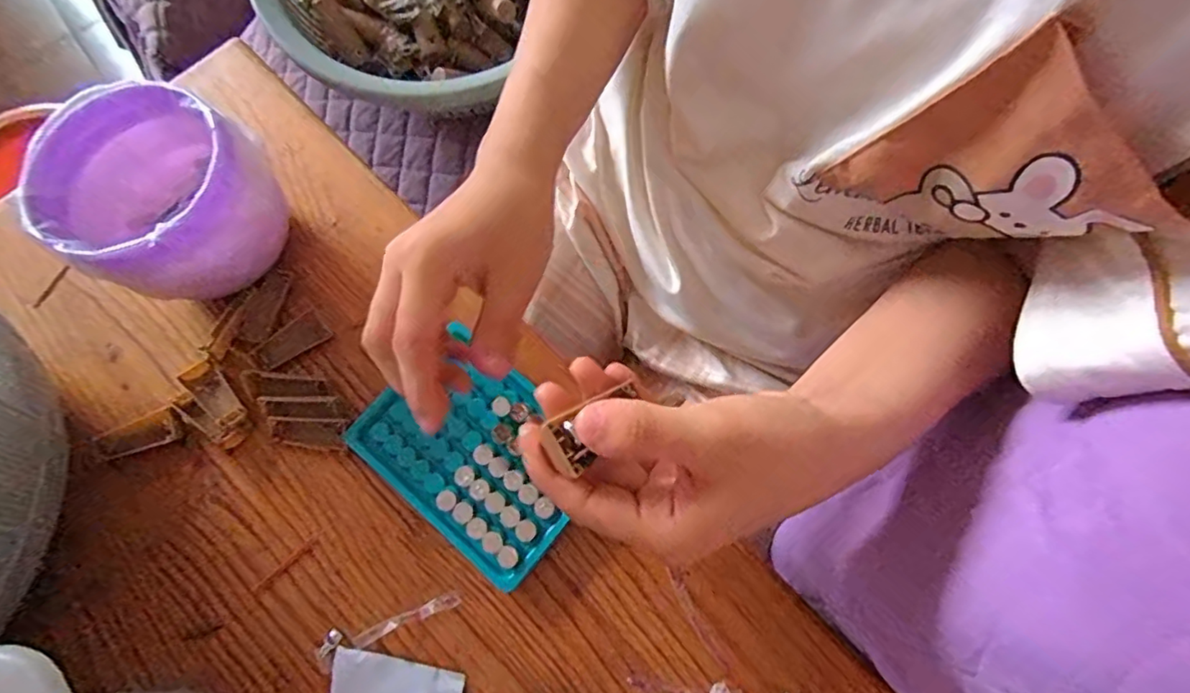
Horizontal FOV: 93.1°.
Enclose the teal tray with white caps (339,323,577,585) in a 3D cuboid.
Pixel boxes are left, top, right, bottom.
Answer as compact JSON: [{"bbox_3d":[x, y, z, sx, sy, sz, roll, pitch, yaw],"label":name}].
[{"bbox_3d":[-0.068,0.060,0.328,0.130,0.015,0.094,37,77,14],"label":"teal tray with white caps"}]

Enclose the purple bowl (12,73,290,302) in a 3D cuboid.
[{"bbox_3d":[-0.251,-0.083,0.340,0.104,0.089,0.100,-1,71,3],"label":"purple bowl"}]

